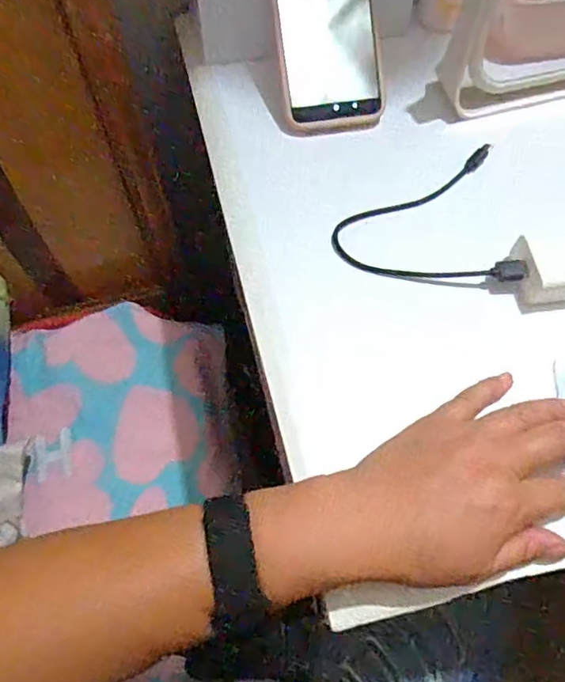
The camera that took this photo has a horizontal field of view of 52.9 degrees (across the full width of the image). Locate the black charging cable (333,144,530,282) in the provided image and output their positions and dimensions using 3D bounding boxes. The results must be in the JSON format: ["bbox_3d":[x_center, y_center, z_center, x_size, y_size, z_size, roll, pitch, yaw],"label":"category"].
[{"bbox_3d":[0.108,-0.100,0.420,0.129,0.023,0.124,8,62,5],"label":"black charging cable"}]

